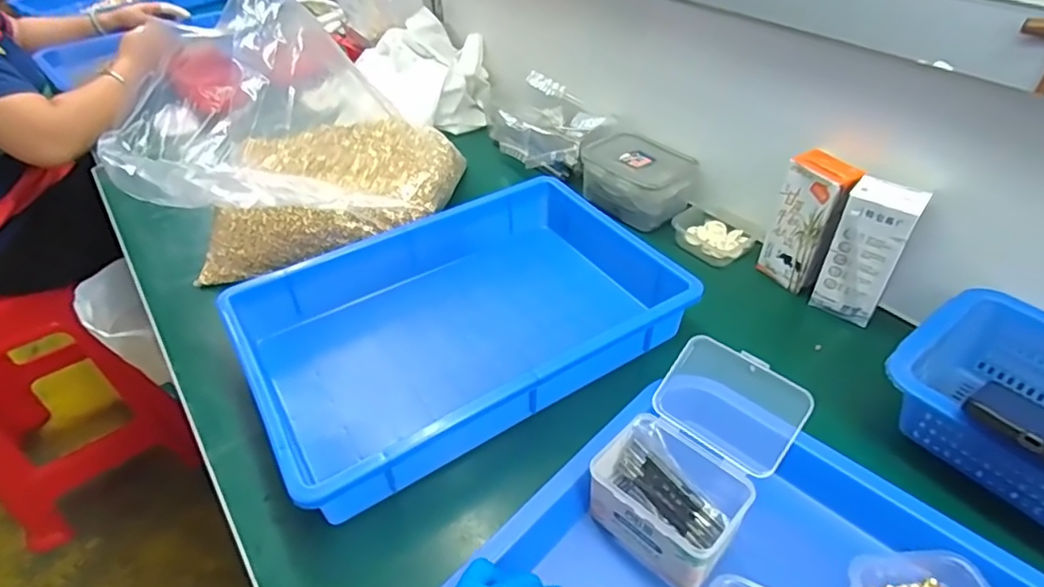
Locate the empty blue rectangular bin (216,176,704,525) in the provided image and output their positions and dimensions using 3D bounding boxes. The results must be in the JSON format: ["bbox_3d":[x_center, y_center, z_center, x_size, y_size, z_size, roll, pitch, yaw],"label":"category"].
[{"bbox_3d":[-0.052,0.017,0.530,0.363,0.056,0.241,-25,47,-24],"label":"empty blue rectangular bin"}]

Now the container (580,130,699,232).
[{"bbox_3d":[0.131,-0.139,0.695,0.138,0.063,0.093,30,51,30],"label":"container"}]

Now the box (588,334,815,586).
[{"bbox_3d":[0.120,0.111,0.399,0.093,0.094,0.137,31,51,31],"label":"box"}]

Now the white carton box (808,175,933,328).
[{"bbox_3d":[0.313,-0.036,0.528,0.056,0.129,0.034,26,49,27],"label":"white carton box"}]

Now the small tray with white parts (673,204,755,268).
[{"bbox_3d":[0.215,-0.066,0.649,0.066,0.027,0.080,-33,51,-30],"label":"small tray with white parts"}]

